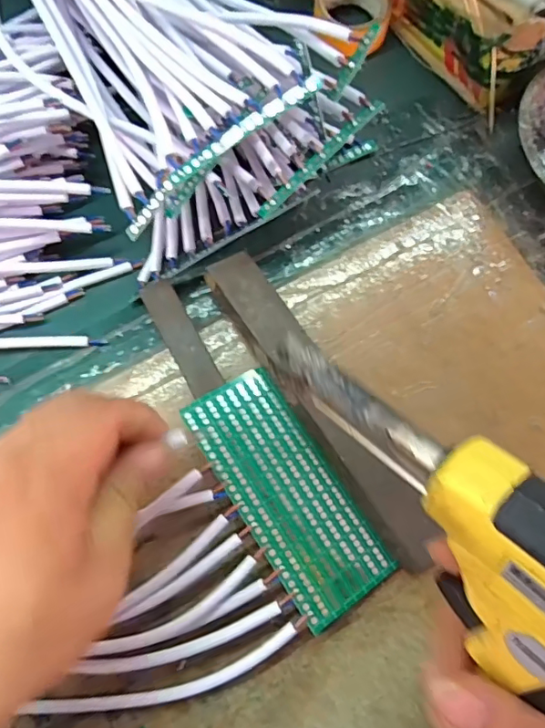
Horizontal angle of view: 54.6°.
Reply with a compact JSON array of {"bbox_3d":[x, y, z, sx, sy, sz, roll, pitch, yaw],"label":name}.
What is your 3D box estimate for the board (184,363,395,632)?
[{"bbox_3d":[0.008,0.069,0.291,0.058,0.004,0.134,-29,77,-24],"label":"board"}]

